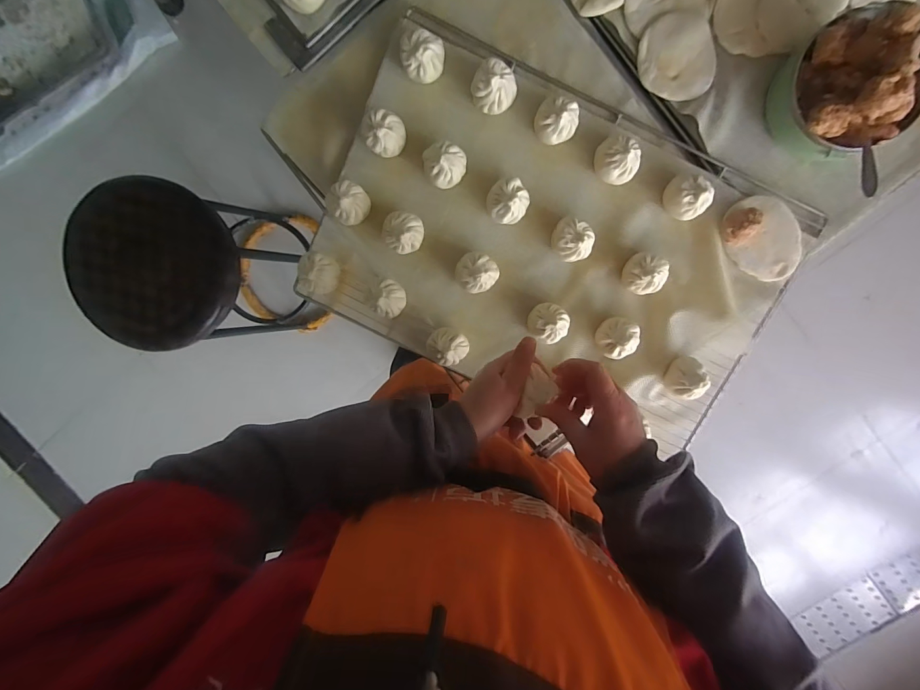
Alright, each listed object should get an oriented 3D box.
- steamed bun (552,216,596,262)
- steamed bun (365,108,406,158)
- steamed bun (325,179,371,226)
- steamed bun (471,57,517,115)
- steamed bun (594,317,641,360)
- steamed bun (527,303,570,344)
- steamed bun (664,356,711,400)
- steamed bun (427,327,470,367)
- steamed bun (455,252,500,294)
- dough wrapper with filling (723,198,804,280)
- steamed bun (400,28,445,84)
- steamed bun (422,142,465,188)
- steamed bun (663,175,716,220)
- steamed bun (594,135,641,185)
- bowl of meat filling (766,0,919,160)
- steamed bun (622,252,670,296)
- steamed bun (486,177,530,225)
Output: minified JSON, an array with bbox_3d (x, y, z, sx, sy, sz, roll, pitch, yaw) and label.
[{"bbox_3d":[0.144,-0.132,0.513,0.051,0.042,0.050,1,99,3],"label":"steamed bun"},{"bbox_3d":[-0.092,-0.264,0.503,0.047,0.037,0.048,1,99,3],"label":"steamed bun"},{"bbox_3d":[-0.145,-0.183,0.518,0.051,0.036,0.050,1,99,3],"label":"steamed bun"},{"bbox_3d":[0.044,-0.315,0.486,0.051,0.039,0.054,1,99,3],"label":"steamed bun"},{"bbox_3d":[0.207,-0.009,0.526,0.046,0.042,0.053,31,100,-2],"label":"steamed bun"},{"bbox_3d":[0.116,-0.029,0.526,0.049,0.040,0.048,1,99,3],"label":"steamed bun"},{"bbox_3d":[0.299,0.043,0.526,0.047,0.043,0.054,20,100,0],"label":"steamed bun"},{"bbox_3d":[-0.015,0.001,0.538,0.056,0.038,0.048,23,100,0],"label":"steamed bun"},{"bbox_3d":[0.021,-0.094,0.524,0.051,0.037,0.052,1,99,3],"label":"steamed bun"},{"bbox_3d":[0.388,-0.135,0.507,0.084,0.032,0.110,-36,95,8],"label":"dough wrapper with filling"},{"bbox_3d":[-0.045,-0.350,0.488,0.050,0.038,0.048,1,99,3],"label":"steamed bun"},{"bbox_3d":[-0.019,-0.224,0.503,0.052,0.034,0.048,1,99,3],"label":"steamed bun"},{"bbox_3d":[0.284,-0.184,0.497,0.049,0.041,0.052,1,99,3],"label":"steamed bun"},{"bbox_3d":[0.195,-0.228,0.494,0.052,0.038,0.057,-40,95,9],"label":"steamed bun"},{"bbox_3d":[0.435,-0.284,0.448,0.137,0.097,0.126,1,99,3],"label":"bowl of meat filling"},{"bbox_3d":[0.238,-0.091,0.515,0.050,0.037,0.052,0,99,4],"label":"steamed bun"},{"bbox_3d":[0.061,-0.181,0.509,0.051,0.038,0.051,1,99,3],"label":"steamed bun"}]

